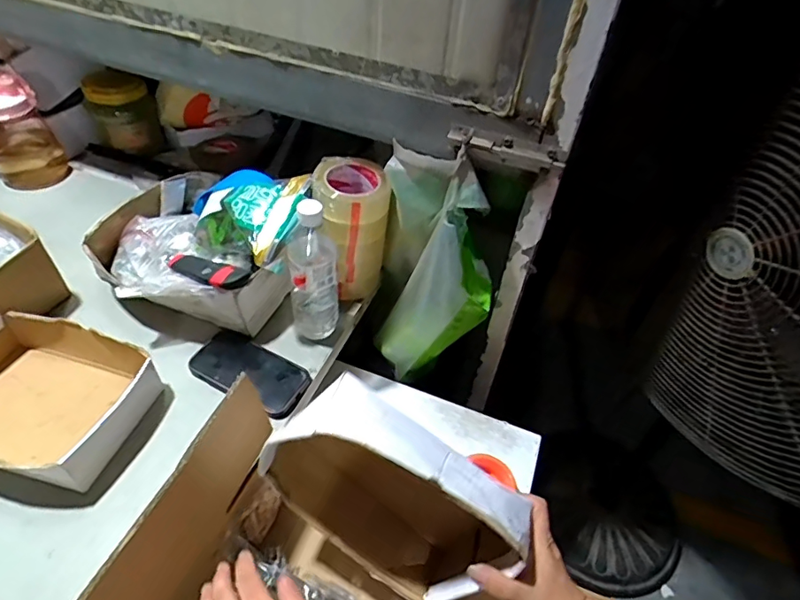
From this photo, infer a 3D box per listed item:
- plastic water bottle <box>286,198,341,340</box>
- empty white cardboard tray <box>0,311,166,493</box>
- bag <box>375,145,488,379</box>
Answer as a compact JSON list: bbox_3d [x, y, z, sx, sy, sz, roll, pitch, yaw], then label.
[{"bbox_3d":[-0.118,-0.036,0.696,0.068,0.218,0.062,-2,46,-9],"label":"plastic water bottle"},{"bbox_3d":[-0.448,0.124,0.625,0.243,0.069,0.187,17,46,10],"label":"empty white cardboard tray"},{"bbox_3d":[0.050,-0.035,0.762,0.165,0.351,0.120,8,45,1],"label":"bag"}]

